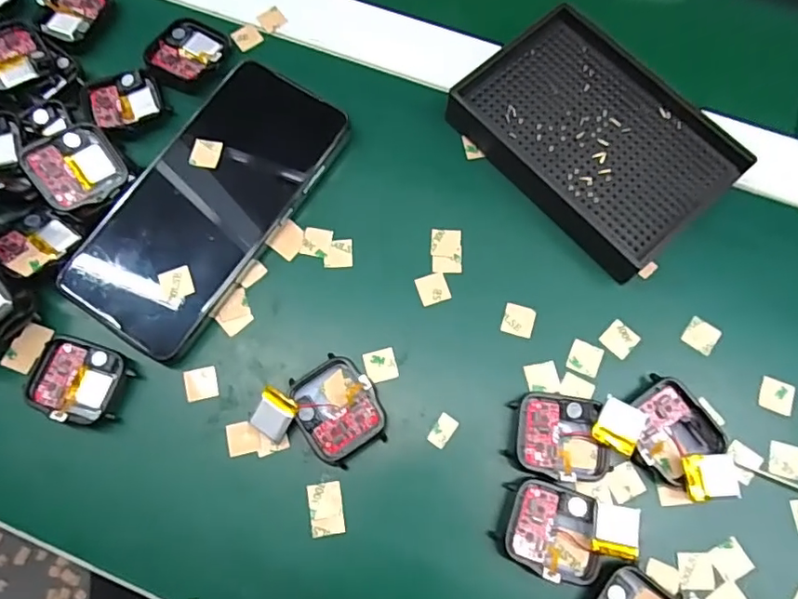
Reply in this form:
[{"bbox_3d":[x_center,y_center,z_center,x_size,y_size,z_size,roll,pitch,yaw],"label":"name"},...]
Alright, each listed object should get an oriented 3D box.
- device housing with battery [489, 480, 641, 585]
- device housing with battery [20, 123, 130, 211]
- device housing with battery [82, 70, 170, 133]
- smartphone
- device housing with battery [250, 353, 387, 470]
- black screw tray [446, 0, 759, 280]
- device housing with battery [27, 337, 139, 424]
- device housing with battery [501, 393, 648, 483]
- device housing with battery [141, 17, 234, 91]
[{"bbox_3d":[0.075,0.105,0.248,0.055,0.016,0.037,16,73,4],"label":"device housing with battery"},{"bbox_3d":[-0.167,-0.069,0.289,0.045,0.006,0.039,-45,108,-26],"label":"device housing with battery"},{"bbox_3d":[-0.157,-0.114,0.318,0.041,0.006,0.040,-26,75,-8],"label":"device housing with battery"},{"bbox_3d":[-0.101,-0.053,0.298,0.078,0.014,0.161,33,75,9],"label":"smartphone"},{"bbox_3d":[-0.036,0.056,0.266,0.054,0.014,0.046,-30,75,-9],"label":"device housing with battery"},{"bbox_3d":[0.106,-0.088,0.303,0.092,0.023,0.135,-40,77,-12],"label":"black screw tray"},{"bbox_3d":[-0.157,0.040,0.273,0.046,0.010,0.037,17,73,5],"label":"device housing with battery"},{"bbox_3d":[0.082,0.064,0.259,0.058,0.018,0.038,5,73,1],"label":"device housing with battery"},{"bbox_3d":[-0.124,-0.144,0.326,0.039,0.010,0.044,28,75,8],"label":"device housing with battery"}]

